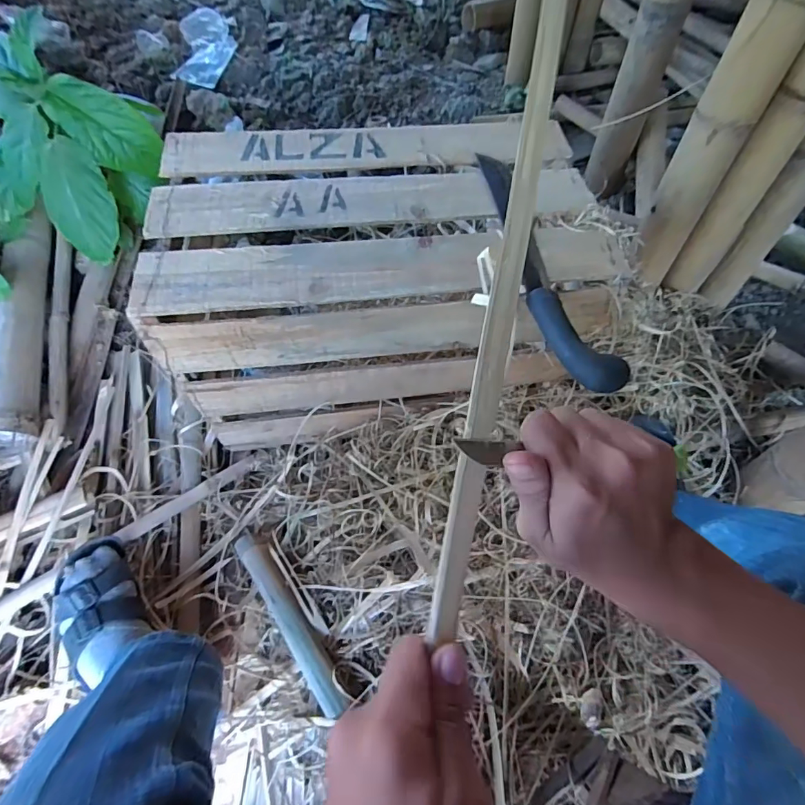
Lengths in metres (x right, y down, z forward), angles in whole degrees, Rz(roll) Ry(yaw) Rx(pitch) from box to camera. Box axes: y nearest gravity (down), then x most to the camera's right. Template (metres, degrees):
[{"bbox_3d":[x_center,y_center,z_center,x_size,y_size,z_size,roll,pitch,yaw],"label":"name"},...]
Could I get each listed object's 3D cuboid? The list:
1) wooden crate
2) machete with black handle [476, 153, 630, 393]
[{"bbox_3d":[-0.033,-0.183,0.732,0.577,0.312,0.346,-3,59,-4],"label":"wooden crate"},{"bbox_3d":[0.159,-0.177,0.567,0.070,0.026,0.389,-14,60,-10],"label":"machete with black handle"}]

